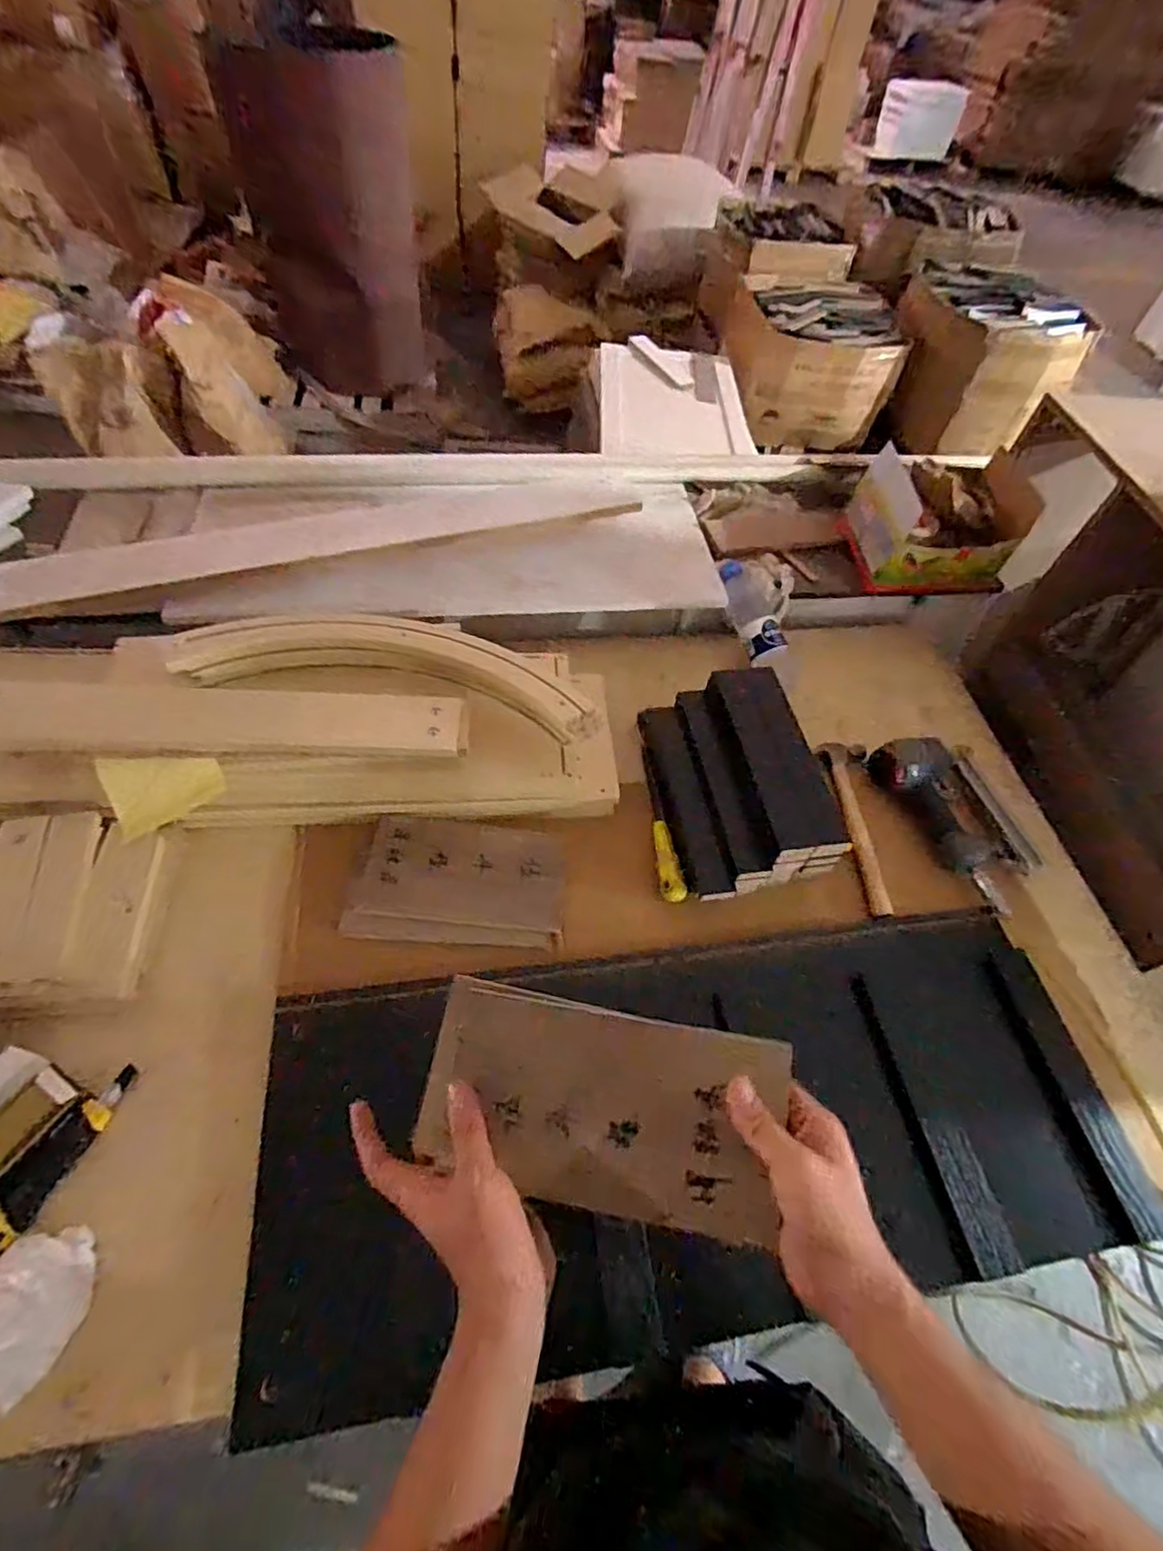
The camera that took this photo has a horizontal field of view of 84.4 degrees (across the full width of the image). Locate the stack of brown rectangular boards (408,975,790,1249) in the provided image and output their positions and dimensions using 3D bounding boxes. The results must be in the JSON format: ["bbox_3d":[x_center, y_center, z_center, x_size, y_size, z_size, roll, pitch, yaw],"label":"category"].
[{"bbox_3d":[0.013,0.247,0.483,0.262,0.016,0.134,8,71,9],"label":"stack of brown rectangular boards"}]

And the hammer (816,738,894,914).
[{"bbox_3d":[0.385,0.063,0.906,0.072,0.023,0.268,7,55,0],"label":"hammer"}]

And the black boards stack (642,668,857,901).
[{"bbox_3d":[0.205,0.000,0.880,0.205,0.097,0.317,-7,56,-9],"label":"black boards stack"}]

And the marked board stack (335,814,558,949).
[{"bbox_3d":[-0.156,0.135,0.819,0.259,0.019,0.151,5,74,-6],"label":"marked board stack"}]

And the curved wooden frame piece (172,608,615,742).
[{"bbox_3d":[-0.233,-0.154,0.826,0.509,0.048,0.175,9,55,2],"label":"curved wooden frame piece"}]

